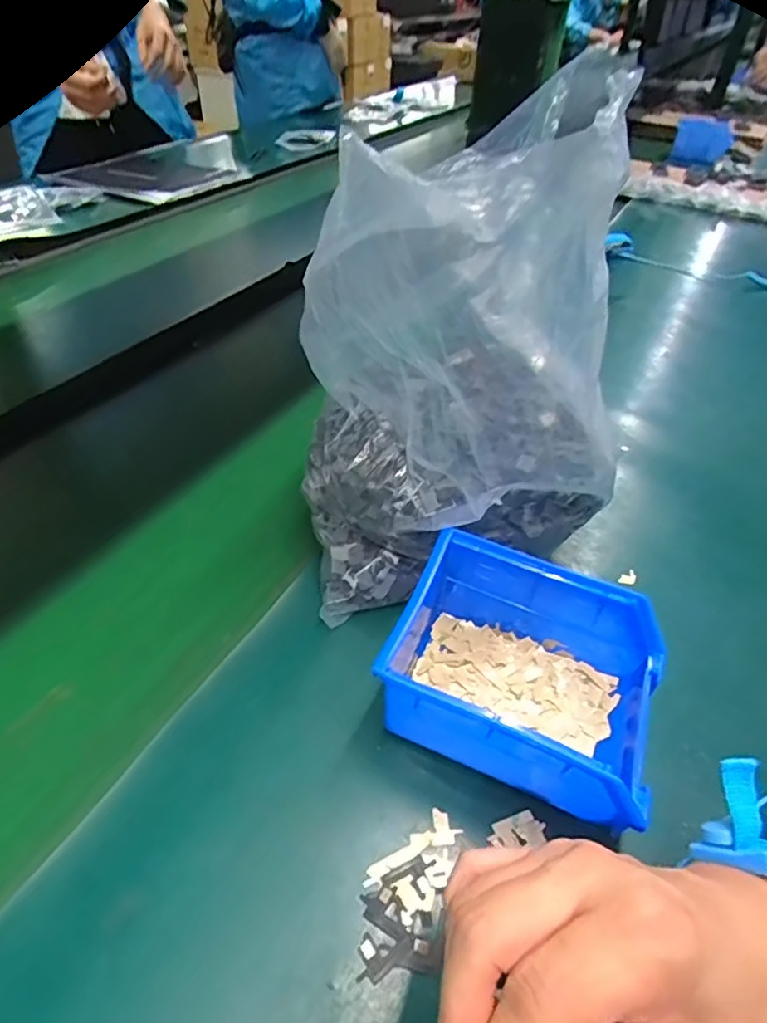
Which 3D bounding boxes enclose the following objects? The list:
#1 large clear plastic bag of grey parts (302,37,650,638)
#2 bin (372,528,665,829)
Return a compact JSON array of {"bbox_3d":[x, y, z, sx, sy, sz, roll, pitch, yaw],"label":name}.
[{"bbox_3d":[0.050,-0.081,0.362,0.195,0.260,0.161,-6,44,-10],"label":"large clear plastic bag of grey parts"},{"bbox_3d":[0.071,0.088,0.319,0.147,0.073,0.104,18,45,15],"label":"bin"}]

